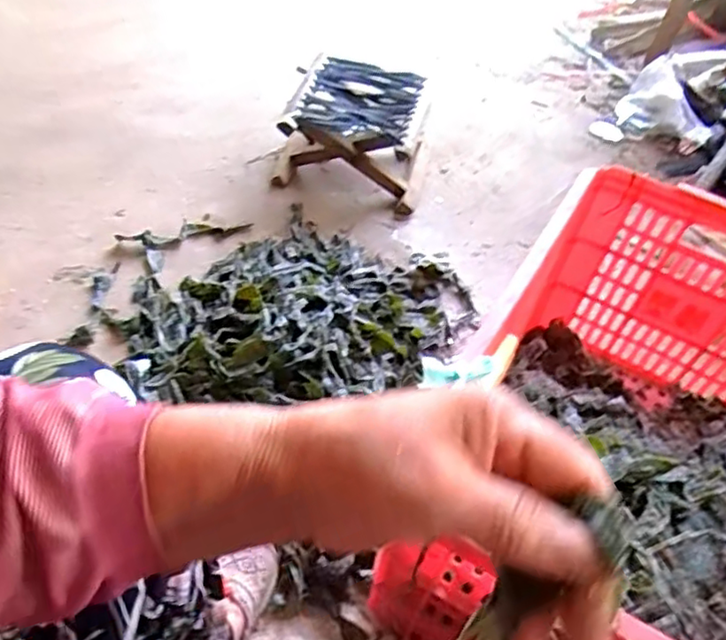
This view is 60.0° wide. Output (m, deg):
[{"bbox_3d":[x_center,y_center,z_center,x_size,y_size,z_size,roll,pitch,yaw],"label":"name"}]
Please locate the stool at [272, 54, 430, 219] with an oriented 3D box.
[{"bbox_3d":[-0.013,-0.328,1.114,0.256,0.141,0.237,12,49,4],"label":"stool"}]

